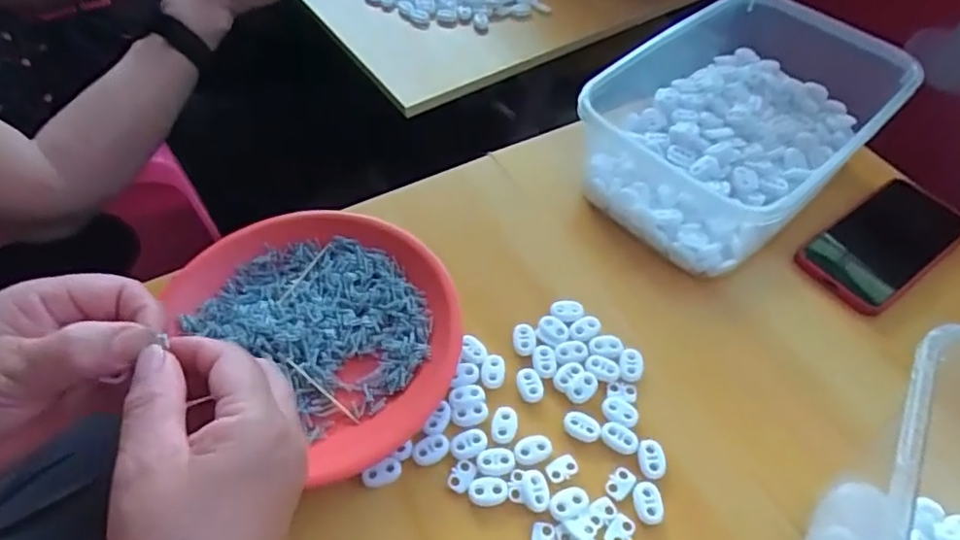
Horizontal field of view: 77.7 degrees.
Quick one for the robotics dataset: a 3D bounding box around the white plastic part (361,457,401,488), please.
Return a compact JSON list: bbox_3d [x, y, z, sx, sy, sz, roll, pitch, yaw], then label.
[{"bbox_3d":[-0.056,0.117,0.342,0.022,0.006,0.012,-25,58,-19],"label":"white plastic part"}]

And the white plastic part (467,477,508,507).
[{"bbox_3d":[0.005,0.125,0.338,0.022,0.004,0.016,4,54,1],"label":"white plastic part"}]

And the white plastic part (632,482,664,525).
[{"bbox_3d":[0.094,0.130,0.334,0.016,0.004,0.022,-5,54,-5],"label":"white plastic part"}]

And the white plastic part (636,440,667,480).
[{"bbox_3d":[0.100,0.110,0.347,0.015,0.004,0.020,-5,54,-6],"label":"white plastic part"}]

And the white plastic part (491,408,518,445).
[{"bbox_3d":[0.015,0.093,0.358,0.015,0.004,0.022,9,54,5],"label":"white plastic part"}]

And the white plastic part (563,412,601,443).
[{"bbox_3d":[0.062,0.094,0.360,0.022,0.004,0.016,17,55,10],"label":"white plastic part"}]

